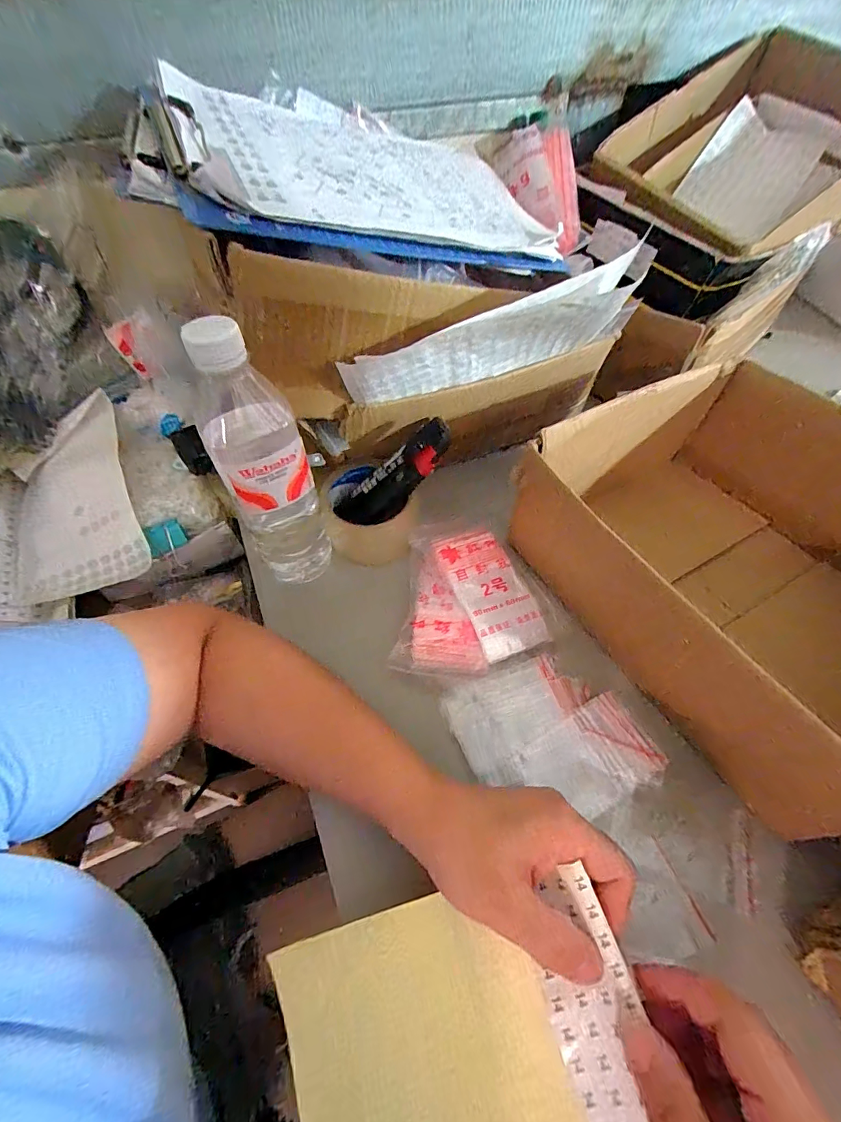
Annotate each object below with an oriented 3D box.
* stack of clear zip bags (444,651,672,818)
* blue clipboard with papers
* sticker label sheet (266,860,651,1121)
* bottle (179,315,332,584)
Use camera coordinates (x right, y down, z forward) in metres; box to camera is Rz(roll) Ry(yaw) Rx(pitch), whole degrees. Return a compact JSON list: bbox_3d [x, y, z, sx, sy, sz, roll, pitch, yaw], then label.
[{"bbox_3d":[0.098,0.131,0.332,0.128,0.009,0.115,-20,58,-13],"label":"stack of clear zip bags"},{"bbox_3d":[-0.062,-0.338,0.376,0.322,0.023,0.253,-12,62,-24],"label":"blue clipboard with papers"},{"bbox_3d":[0.017,0.245,0.223,0.189,0.019,0.121,-25,67,12],"label":"sticker label sheet"},{"bbox_3d":[-0.113,-0.060,0.331,0.063,0.216,0.052,-15,57,-9],"label":"bottle"}]

